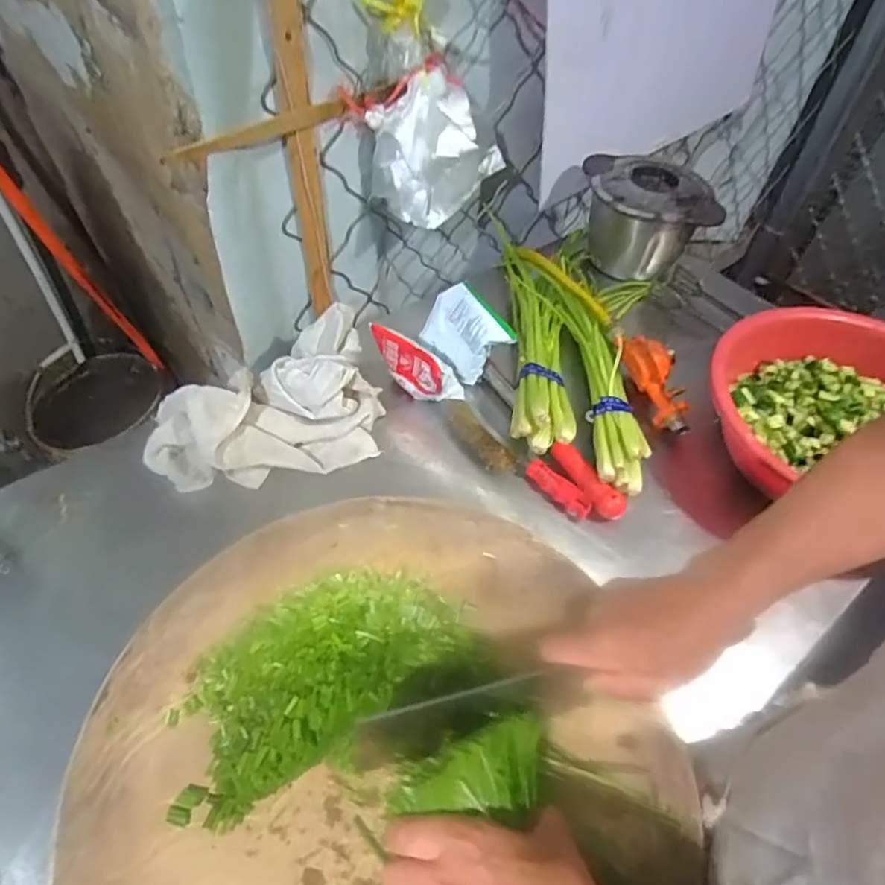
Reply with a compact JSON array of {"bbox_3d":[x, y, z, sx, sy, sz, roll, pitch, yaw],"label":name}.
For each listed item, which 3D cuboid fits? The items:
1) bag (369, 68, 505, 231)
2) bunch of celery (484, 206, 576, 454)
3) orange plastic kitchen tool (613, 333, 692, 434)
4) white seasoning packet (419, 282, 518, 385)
[{"bbox_3d":[-0.009,-0.446,0.883,0.103,0.179,0.167,34,57,25],"label":"bag"},{"bbox_3d":[0.131,-0.192,0.867,0.088,0.074,0.521,2,50,1],"label":"bunch of celery"},{"bbox_3d":[0.285,-0.083,0.781,0.055,0.047,0.149,-17,74,-14],"label":"orange plastic kitchen tool"},{"bbox_3d":[0.028,-0.151,0.788,0.031,0.113,0.119,-29,76,-41],"label":"white seasoning packet"}]

